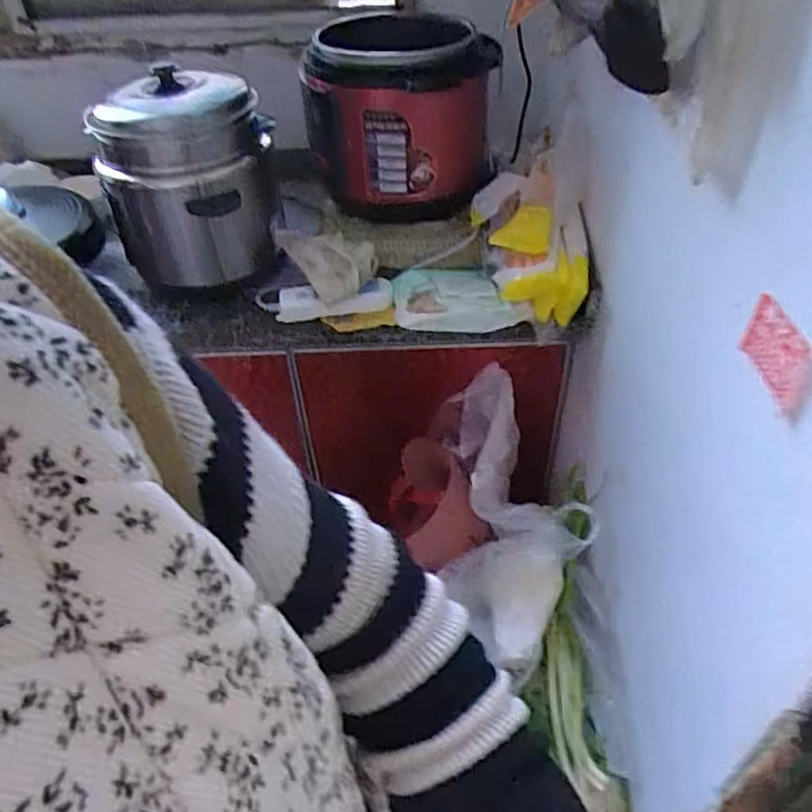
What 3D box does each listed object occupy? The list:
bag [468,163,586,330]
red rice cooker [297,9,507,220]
[{"bbox_3d":[0.187,-0.233,0.925,0.123,0.079,0.233,-18,79,-14],"label":"bag"},{"bbox_3d":[-0.003,-0.427,0.977,0.265,0.237,0.258,-12,44,-8],"label":"red rice cooker"}]

